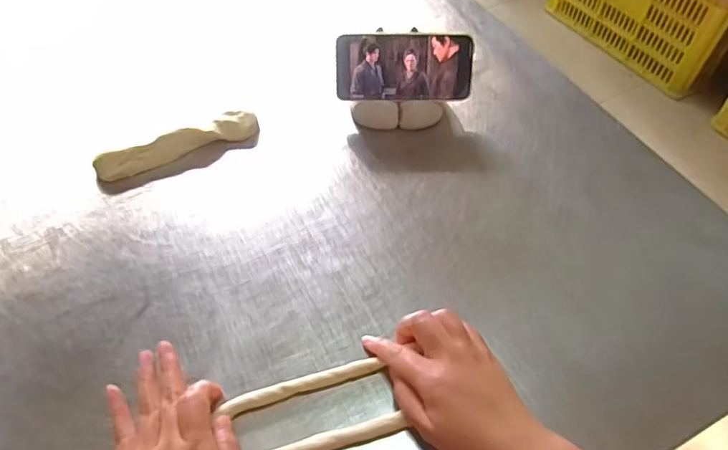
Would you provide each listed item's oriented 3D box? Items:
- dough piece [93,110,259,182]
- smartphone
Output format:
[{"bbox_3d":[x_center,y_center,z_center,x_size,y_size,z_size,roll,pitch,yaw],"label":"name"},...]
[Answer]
[{"bbox_3d":[-0.196,-0.085,0.578,0.170,0.025,0.029,-20,56,-19],"label":"dough piece"},{"bbox_3d":[0.045,-0.174,0.593,0.149,0.072,0.007,-1,16,-4],"label":"smartphone"}]

